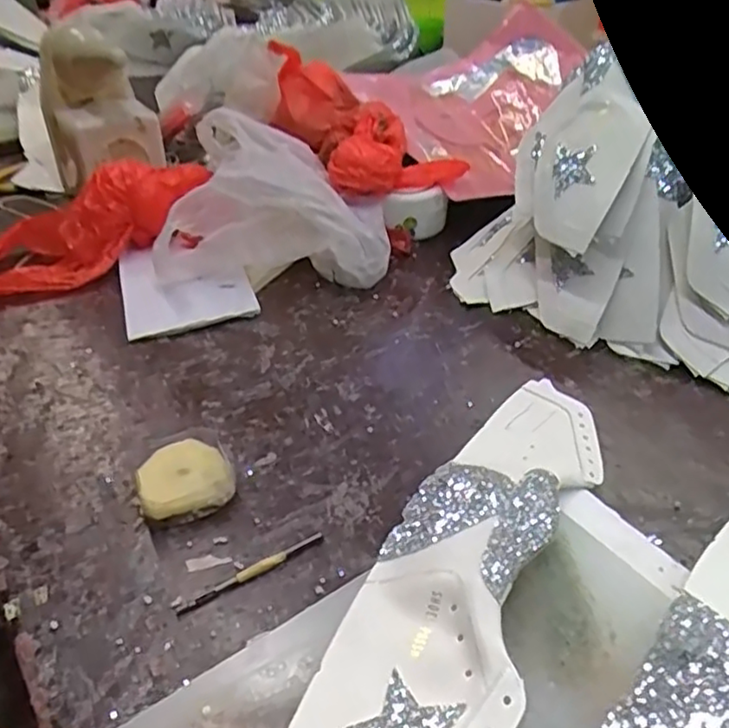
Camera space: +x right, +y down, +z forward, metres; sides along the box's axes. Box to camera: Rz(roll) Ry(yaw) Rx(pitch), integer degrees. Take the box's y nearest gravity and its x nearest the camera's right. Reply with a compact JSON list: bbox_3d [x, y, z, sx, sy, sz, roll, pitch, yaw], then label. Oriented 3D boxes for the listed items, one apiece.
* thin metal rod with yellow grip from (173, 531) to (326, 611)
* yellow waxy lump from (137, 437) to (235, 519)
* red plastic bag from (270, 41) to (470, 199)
[{"bbox_3d":[-0.070,0.130,0.419,0.100,0.004,0.008,-22,41,-25],"label":"thin metal rod with yellow grip"},{"bbox_3d":[-0.125,0.081,0.466,0.060,0.028,0.054,-13,38,-15],"label":"yellow waxy lump"},{"bbox_3d":[-0.014,-0.298,0.801,0.154,0.104,0.238,-15,39,-18],"label":"red plastic bag"}]

